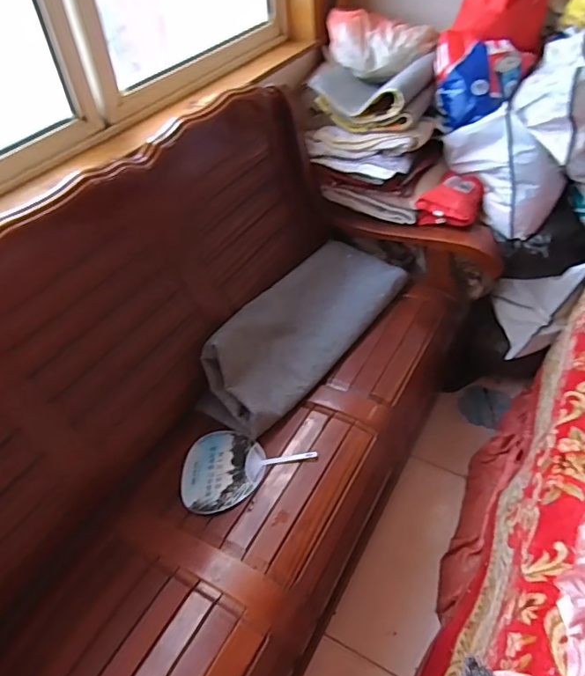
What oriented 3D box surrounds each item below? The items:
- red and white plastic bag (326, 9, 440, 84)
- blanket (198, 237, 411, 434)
[{"bbox_3d":[0.250,-0.855,1.487,0.311,0.155,0.116,17,48,21],"label":"red and white plastic bag"},{"bbox_3d":[0.032,-0.047,1.356,0.255,0.137,0.669,26,52,28],"label":"blanket"}]

